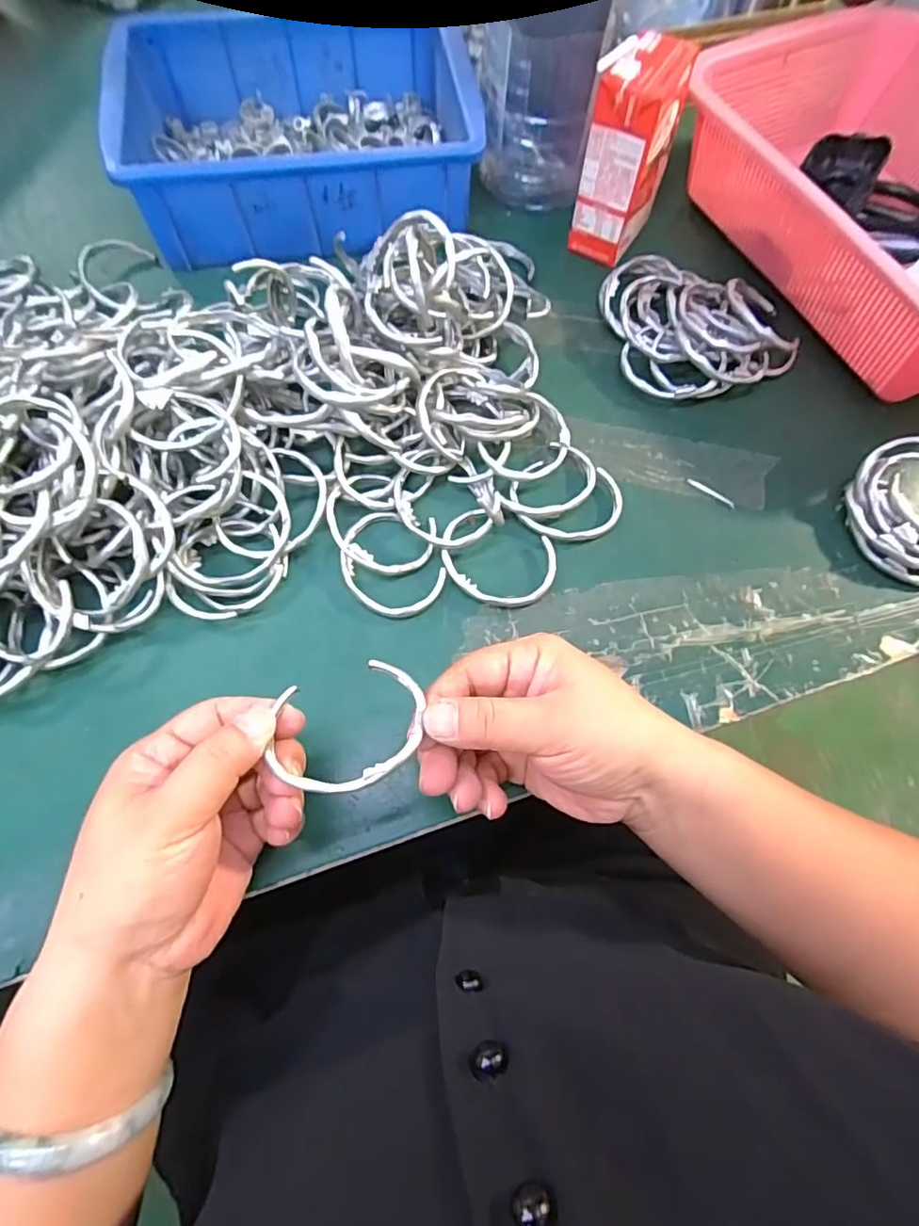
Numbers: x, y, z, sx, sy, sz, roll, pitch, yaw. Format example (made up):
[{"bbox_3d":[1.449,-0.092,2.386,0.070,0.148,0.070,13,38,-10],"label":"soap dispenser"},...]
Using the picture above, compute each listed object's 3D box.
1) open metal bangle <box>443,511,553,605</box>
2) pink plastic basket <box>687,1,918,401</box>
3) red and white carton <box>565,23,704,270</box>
[{"bbox_3d":[0.022,-0.030,0.336,0.067,0.009,0.051,24,69,6],"label":"open metal bangle"},{"bbox_3d":[0.309,-0.286,0.407,0.220,0.085,0.292,-26,72,-13],"label":"pink plastic basket"},{"bbox_3d":[0.117,-0.317,0.397,0.047,0.106,0.066,37,71,11],"label":"red and white carton"}]

